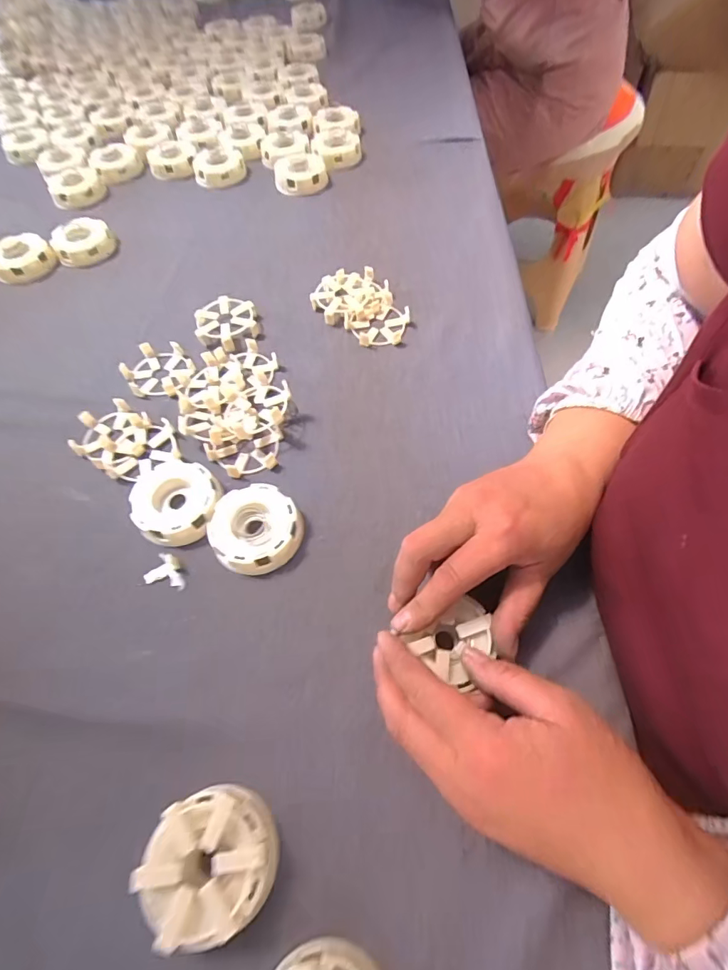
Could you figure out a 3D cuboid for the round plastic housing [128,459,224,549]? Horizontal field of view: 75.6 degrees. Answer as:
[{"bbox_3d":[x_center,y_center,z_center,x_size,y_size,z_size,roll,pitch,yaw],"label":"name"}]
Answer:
[{"bbox_3d":[-0.145,0.013,0.368,0.065,0.019,0.064,-18,61,-9],"label":"round plastic housing"}]

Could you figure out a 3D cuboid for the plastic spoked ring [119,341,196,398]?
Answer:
[{"bbox_3d":[-0.196,-0.110,0.446,0.059,0.018,0.069,-31,63,-15],"label":"plastic spoked ring"}]

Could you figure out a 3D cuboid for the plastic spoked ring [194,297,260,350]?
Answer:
[{"bbox_3d":[-0.138,-0.163,0.471,0.057,0.016,0.063,37,67,21],"label":"plastic spoked ring"}]

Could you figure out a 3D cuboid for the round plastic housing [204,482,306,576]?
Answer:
[{"bbox_3d":[-0.081,0.032,0.351,0.064,0.018,0.065,-1,60,1],"label":"round plastic housing"}]

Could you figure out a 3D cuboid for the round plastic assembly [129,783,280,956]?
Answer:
[{"bbox_3d":[-0.081,0.198,0.248,0.066,0.029,0.062,-1,60,1],"label":"round plastic assembly"}]

